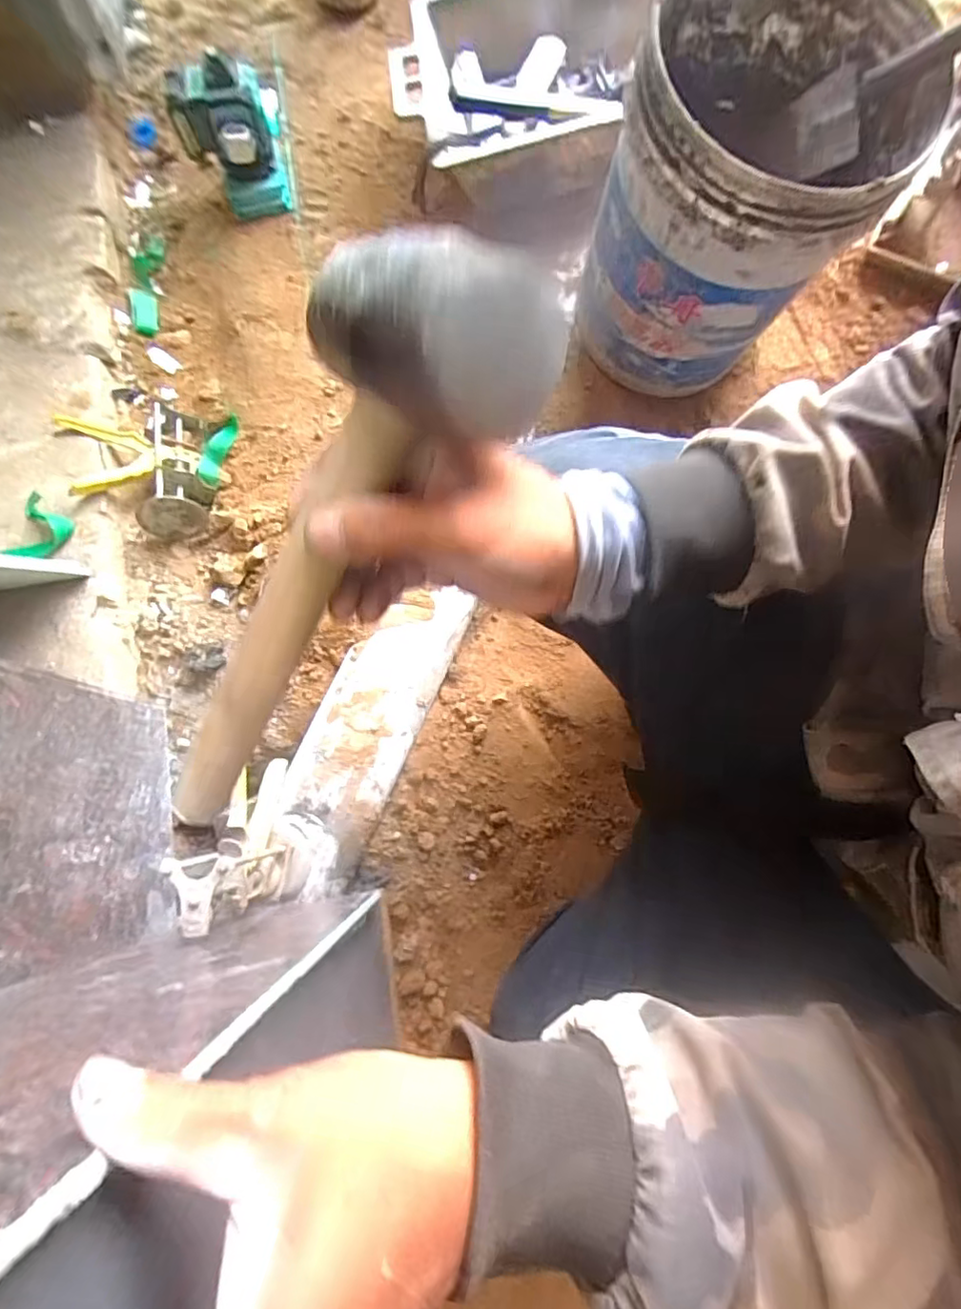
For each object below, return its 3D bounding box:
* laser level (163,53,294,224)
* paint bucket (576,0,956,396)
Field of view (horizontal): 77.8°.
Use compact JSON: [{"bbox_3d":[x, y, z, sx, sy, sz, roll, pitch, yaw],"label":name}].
[{"bbox_3d":[-0.369,-0.780,0.896,0.153,0.190,0.099,-22,77,-7],"label":"laser level"},{"bbox_3d":[0.292,-0.520,0.690,0.263,0.333,0.337,25,78,6],"label":"paint bucket"}]

